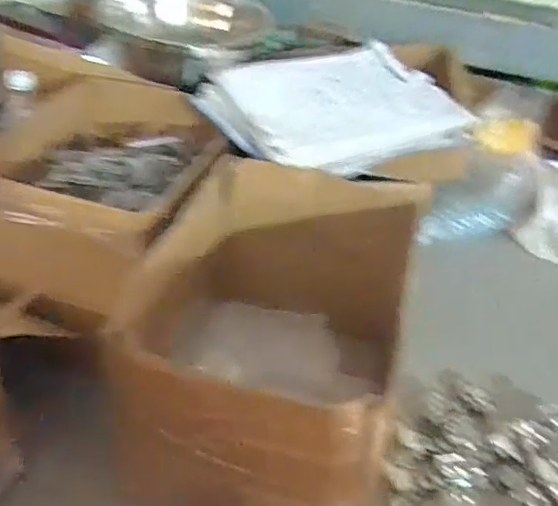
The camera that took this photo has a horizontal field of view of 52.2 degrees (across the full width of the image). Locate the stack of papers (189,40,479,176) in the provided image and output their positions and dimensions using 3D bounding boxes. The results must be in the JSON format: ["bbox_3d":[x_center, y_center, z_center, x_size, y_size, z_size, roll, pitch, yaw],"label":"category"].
[{"bbox_3d":[0.076,-0.215,0.787,0.352,0.040,0.253,-18,56,-19],"label":"stack of papers"}]

